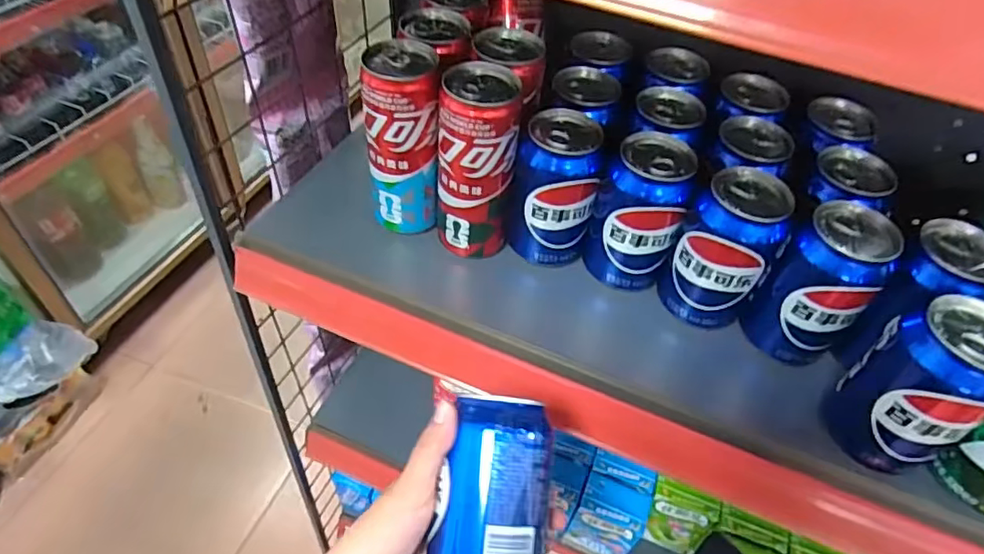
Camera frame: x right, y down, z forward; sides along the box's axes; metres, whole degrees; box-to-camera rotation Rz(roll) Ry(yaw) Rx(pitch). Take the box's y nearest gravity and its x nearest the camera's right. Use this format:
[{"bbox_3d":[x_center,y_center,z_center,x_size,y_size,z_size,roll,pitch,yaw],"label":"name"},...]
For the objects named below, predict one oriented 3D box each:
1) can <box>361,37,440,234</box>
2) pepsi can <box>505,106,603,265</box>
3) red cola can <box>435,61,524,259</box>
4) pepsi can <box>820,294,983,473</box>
[{"bbox_3d":[-0.068,-0.102,0.450,0.052,0.139,0.050,-2,48,-8],"label":"can"},{"bbox_3d":[0.050,-0.066,0.451,0.061,0.107,0.059,3,48,-4],"label":"pepsi can"},{"bbox_3d":[-0.012,-0.080,0.438,0.056,0.139,0.051,2,48,-5],"label":"red cola can"},{"bbox_3d":[0.253,0.068,0.351,0.061,0.108,0.060,3,48,-4],"label":"pepsi can"}]

